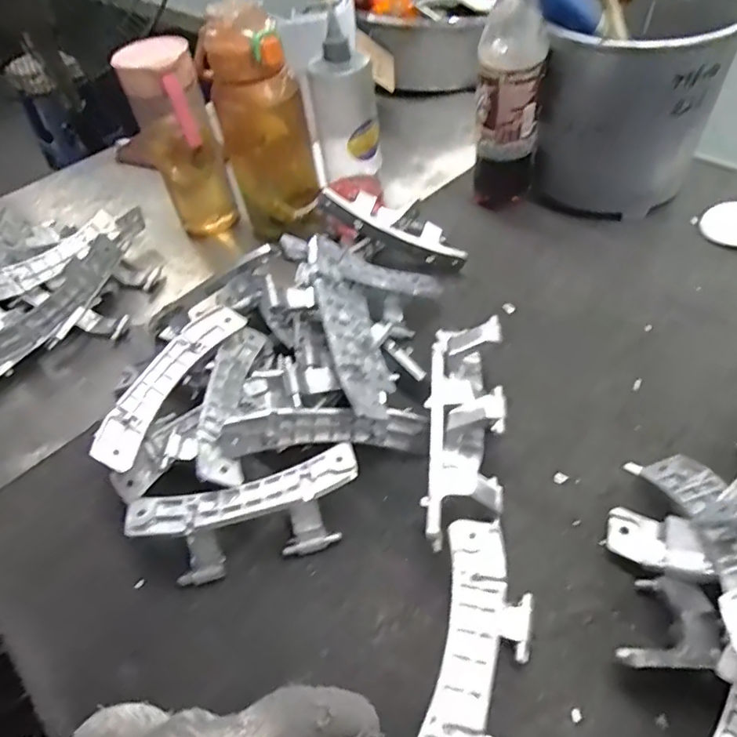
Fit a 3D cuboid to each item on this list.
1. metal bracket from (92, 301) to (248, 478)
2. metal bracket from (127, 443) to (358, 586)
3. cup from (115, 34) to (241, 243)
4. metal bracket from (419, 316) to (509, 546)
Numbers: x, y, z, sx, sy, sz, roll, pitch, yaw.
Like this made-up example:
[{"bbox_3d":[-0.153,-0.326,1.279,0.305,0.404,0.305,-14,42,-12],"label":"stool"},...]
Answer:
[{"bbox_3d":[-0.150,0.008,0.417,0.030,0.021,0.150,15,52,20],"label":"metal bracket"},{"bbox_3d":[-0.079,0.102,0.378,0.152,0.044,0.052,-15,49,-5],"label":"metal bracket"},{"bbox_3d":[-0.208,-0.238,0.594,0.078,0.202,0.076,-1,49,1],"label":"cup"},{"bbox_3d":[0.070,0.038,0.405,0.052,0.045,0.189,0,50,8],"label":"metal bracket"}]

